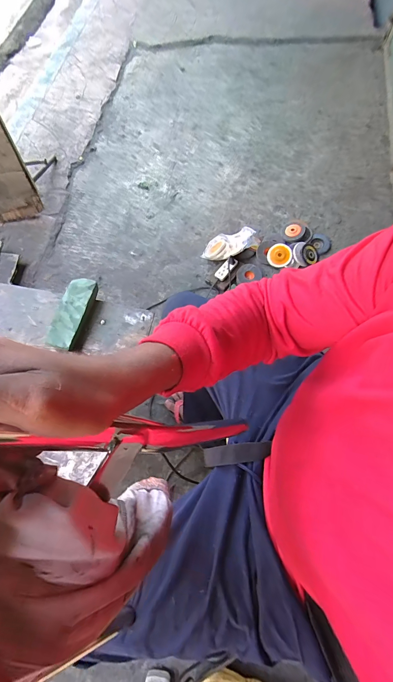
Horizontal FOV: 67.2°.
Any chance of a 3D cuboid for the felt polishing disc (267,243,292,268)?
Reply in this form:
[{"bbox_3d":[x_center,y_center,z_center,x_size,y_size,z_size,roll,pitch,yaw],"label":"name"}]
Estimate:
[{"bbox_3d":[0.345,-0.355,1.231,0.095,0.012,0.096,1,96,8],"label":"felt polishing disc"}]

